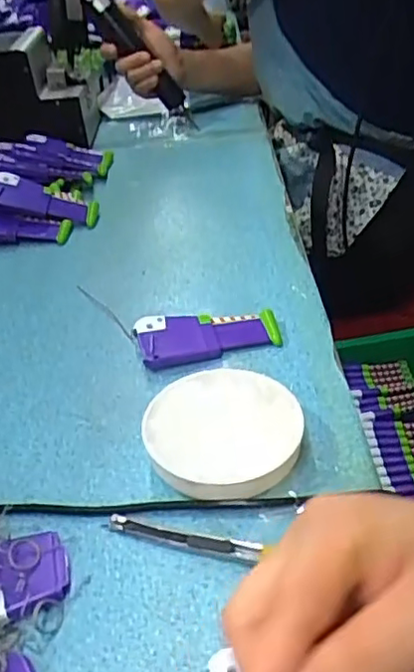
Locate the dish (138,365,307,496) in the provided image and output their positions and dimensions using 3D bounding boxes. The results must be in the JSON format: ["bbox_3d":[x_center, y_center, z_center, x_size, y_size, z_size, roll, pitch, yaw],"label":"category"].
[{"bbox_3d":[0.014,0.067,0.430,0.108,0.029,0.102,-6,38,0],"label":"dish"}]

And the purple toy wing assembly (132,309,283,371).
[{"bbox_3d":[0.001,-0.002,0.530,0.119,0.024,0.049,-12,38,-8],"label":"purple toy wing assembly"}]

